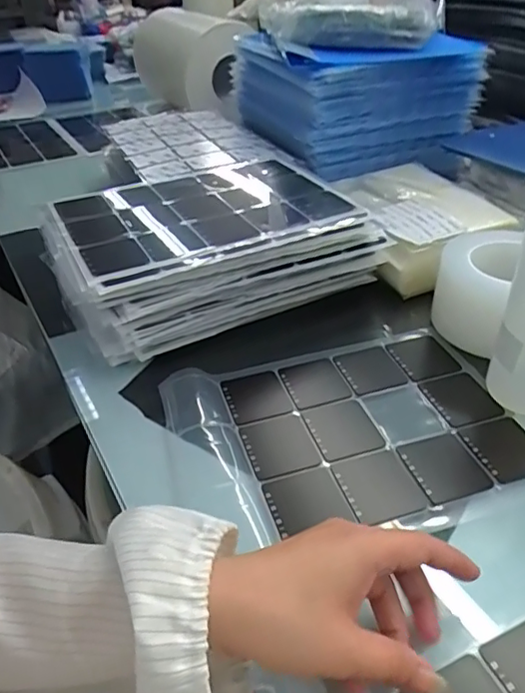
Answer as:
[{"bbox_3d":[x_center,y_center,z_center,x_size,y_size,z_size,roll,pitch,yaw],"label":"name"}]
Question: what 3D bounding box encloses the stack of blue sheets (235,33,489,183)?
[{"bbox_3d":[0.121,-0.370,0.807,0.253,0.141,0.289,-13,38,-15],"label":"stack of blue sheets"}]

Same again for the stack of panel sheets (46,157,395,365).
[{"bbox_3d":[-0.054,-0.098,0.587,0.289,0.110,0.196,-18,39,-21],"label":"stack of panel sheets"}]

